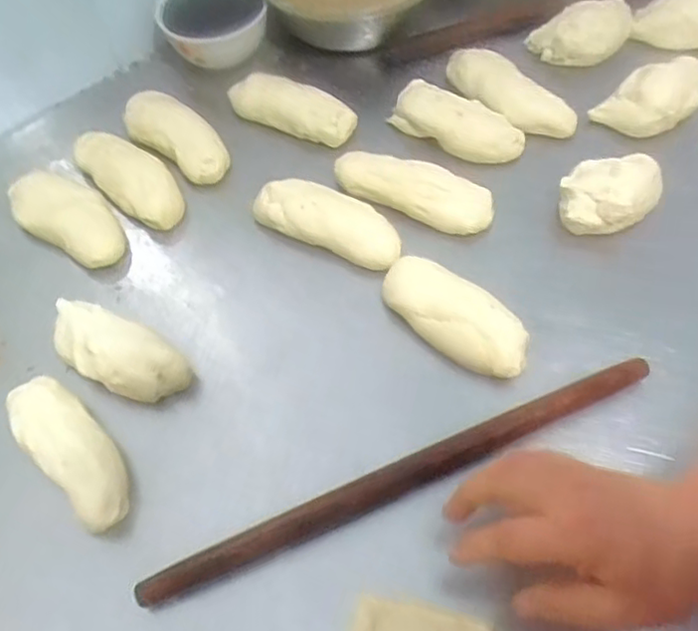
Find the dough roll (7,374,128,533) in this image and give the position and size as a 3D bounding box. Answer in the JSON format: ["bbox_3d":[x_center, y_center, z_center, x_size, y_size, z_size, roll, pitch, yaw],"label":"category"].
[{"bbox_3d":[-0.210,0.095,0.498,0.052,0.041,0.133,-41,67,-19],"label":"dough roll"}]

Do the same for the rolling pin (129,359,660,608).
[{"bbox_3d":[0.043,0.114,0.476,0.389,0.023,0.017,-21,62,-10],"label":"rolling pin"}]

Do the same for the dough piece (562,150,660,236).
[{"bbox_3d":[0.229,-0.105,0.583,0.096,0.039,0.064,-33,64,-14],"label":"dough piece"}]

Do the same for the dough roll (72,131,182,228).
[{"bbox_3d":[-0.206,-0.131,0.625,0.056,0.032,0.140,-41,67,-19],"label":"dough roll"}]

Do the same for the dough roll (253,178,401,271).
[{"bbox_3d":[-0.017,-0.083,0.588,0.131,0.034,0.050,22,63,13],"label":"dough roll"}]

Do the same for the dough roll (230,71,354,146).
[{"bbox_3d":[-0.056,-0.202,0.651,0.129,0.037,0.034,26,66,17],"label":"dough roll"}]

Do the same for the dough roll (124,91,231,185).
[{"bbox_3d":[-0.167,-0.173,0.646,0.134,0.030,0.055,35,69,21],"label":"dough roll"}]

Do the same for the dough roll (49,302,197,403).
[{"bbox_3d":[-0.187,0.026,0.529,0.125,0.041,0.054,26,64,15],"label":"dough roll"}]

